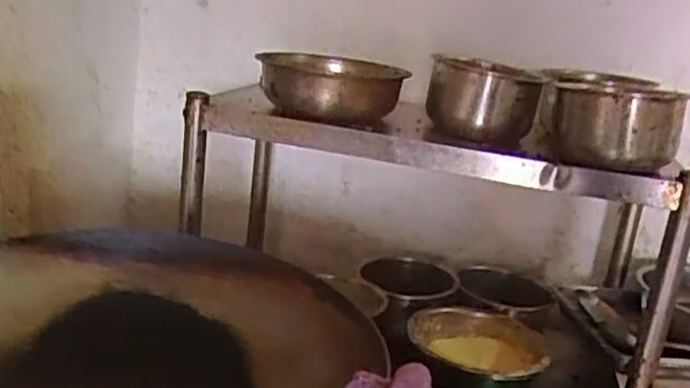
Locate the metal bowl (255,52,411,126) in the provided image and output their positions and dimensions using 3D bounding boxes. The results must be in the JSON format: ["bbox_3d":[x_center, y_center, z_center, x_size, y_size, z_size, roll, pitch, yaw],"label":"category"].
[{"bbox_3d":[-0.021,-0.180,1.198,0.230,0.086,0.287,5,16,-5],"label":"metal bowl"}]

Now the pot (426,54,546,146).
[{"bbox_3d":[0.226,-0.155,1.159,0.178,0.117,0.179,9,16,7],"label":"pot"}]

